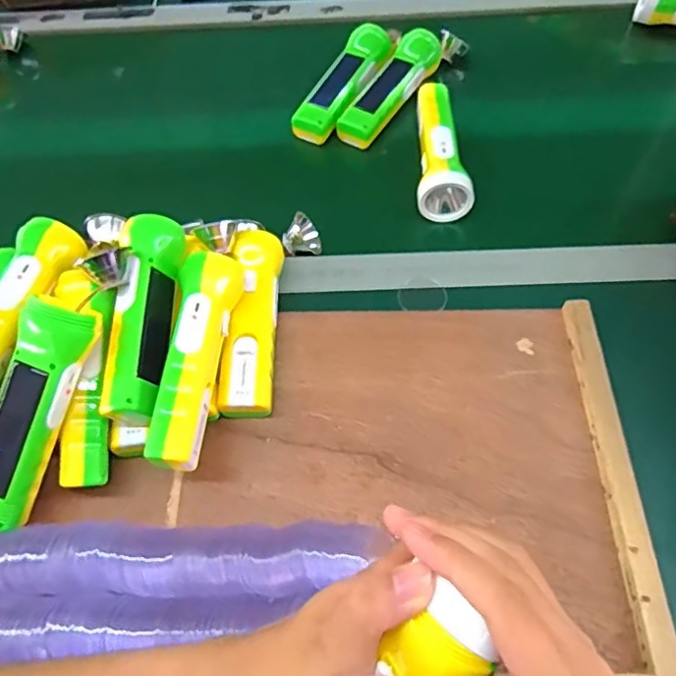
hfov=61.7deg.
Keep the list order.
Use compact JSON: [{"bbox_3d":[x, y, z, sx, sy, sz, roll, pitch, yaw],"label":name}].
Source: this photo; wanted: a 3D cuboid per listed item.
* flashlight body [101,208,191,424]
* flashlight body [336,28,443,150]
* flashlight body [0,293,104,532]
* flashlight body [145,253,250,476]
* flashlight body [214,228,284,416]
[{"bbox_3d":[-0.151,-0.017,0.441,0.049,0.055,0.167,-3,59,2],"label":"flashlight body"},{"bbox_3d":[0.062,-0.288,0.652,0.047,0.037,0.178,28,65,18],"label":"flashlight body"},{"bbox_3d":[-0.217,0.052,0.401,0.048,0.039,0.162,20,90,15],"label":"flashlight body"},{"bbox_3d":[-0.111,0.015,0.427,0.046,0.048,0.170,6,60,7],"label":"flashlight body"},{"bbox_3d":[-0.072,-0.012,0.481,0.040,0.043,0.167,0,59,4],"label":"flashlight body"}]

